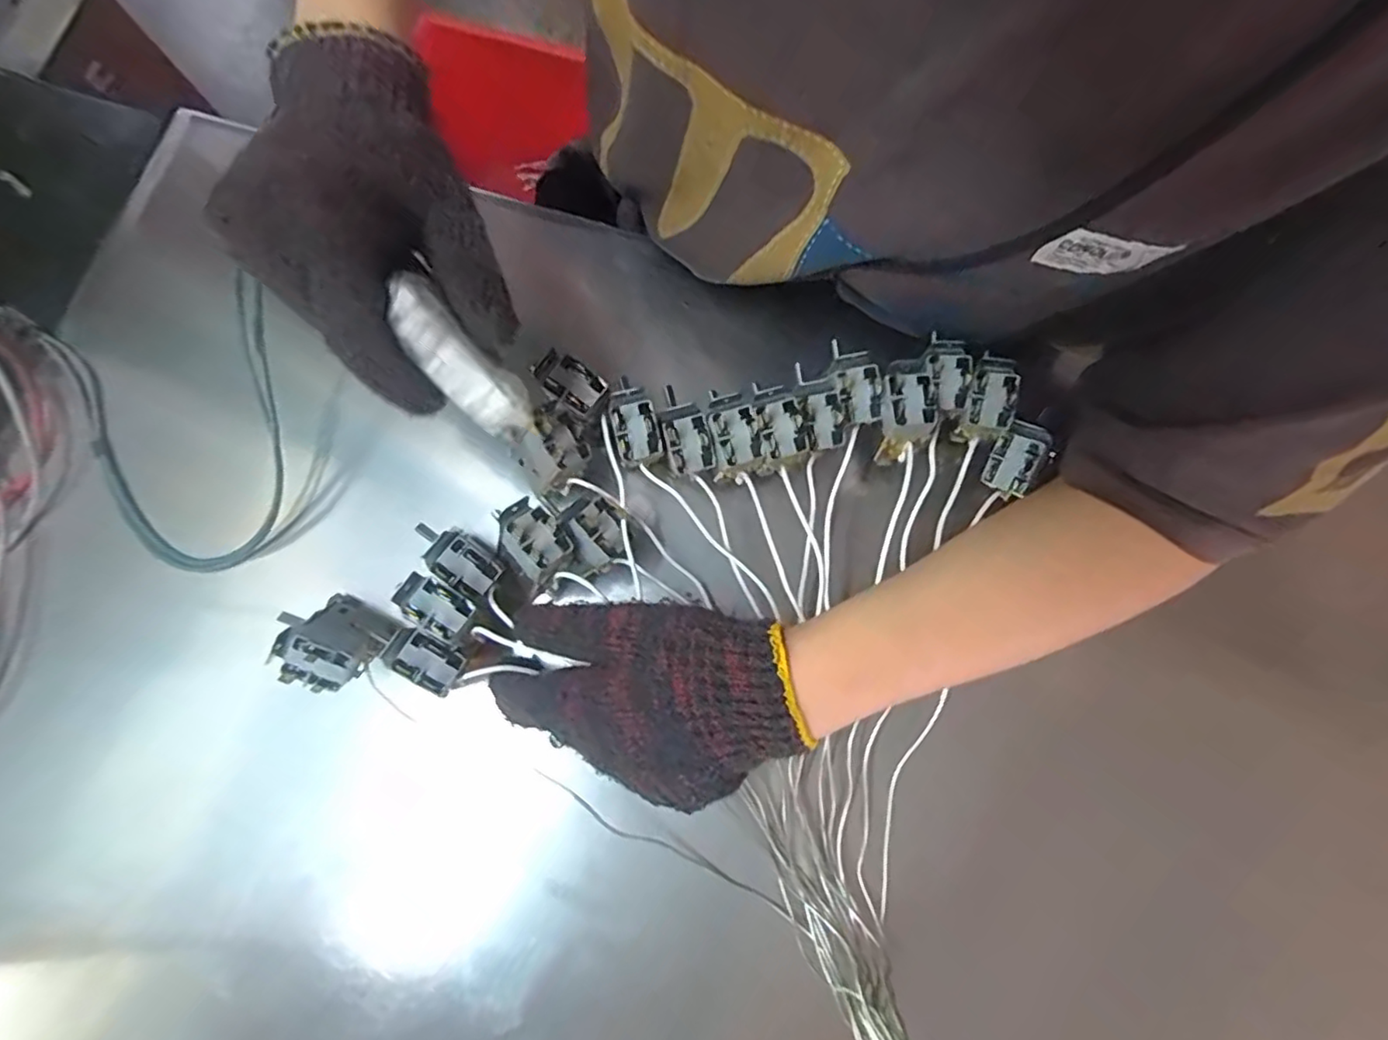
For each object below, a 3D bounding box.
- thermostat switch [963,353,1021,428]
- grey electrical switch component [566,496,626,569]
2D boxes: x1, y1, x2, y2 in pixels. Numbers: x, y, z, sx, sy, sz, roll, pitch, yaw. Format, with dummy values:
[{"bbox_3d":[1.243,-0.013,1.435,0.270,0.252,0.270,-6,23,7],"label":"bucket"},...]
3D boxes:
[{"bbox_3d":[0.159,-0.070,0.329,0.023,0.012,0.038,11,80,2],"label":"thermostat switch"},{"bbox_3d":[-0.050,0.006,0.318,0.025,0.016,0.031,-27,81,-5],"label":"grey electrical switch component"}]

